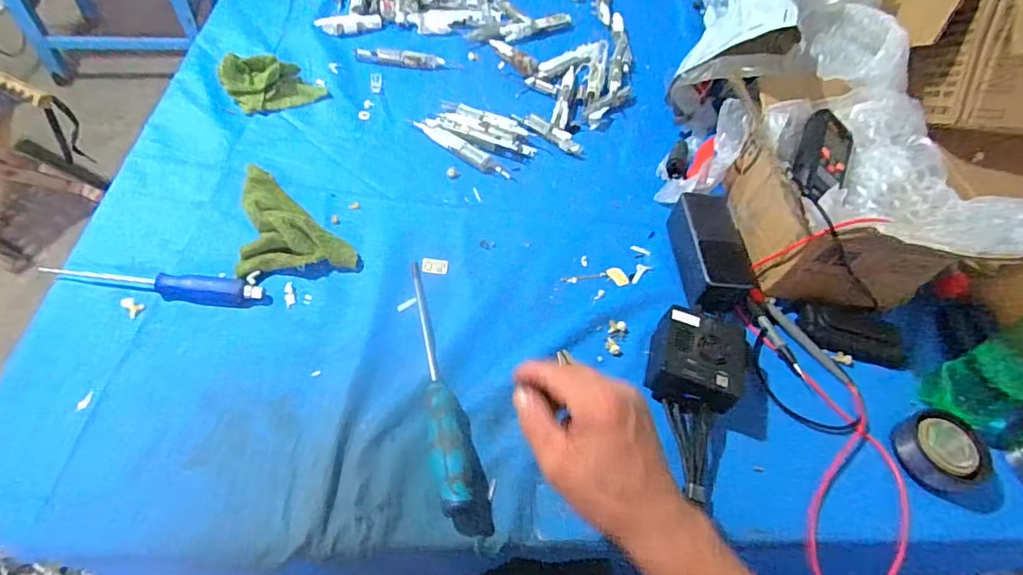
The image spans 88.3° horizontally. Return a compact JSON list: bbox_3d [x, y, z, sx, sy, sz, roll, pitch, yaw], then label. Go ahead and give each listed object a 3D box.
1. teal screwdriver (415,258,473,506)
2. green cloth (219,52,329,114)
[{"bbox_3d":[-0.065,0.068,0.458,0.027,0.032,0.237,-6,56,-15],"label":"teal screwdriver"},{"bbox_3d":[-0.290,-0.252,0.643,0.117,0.039,0.059,-14,58,-19],"label":"green cloth"}]

